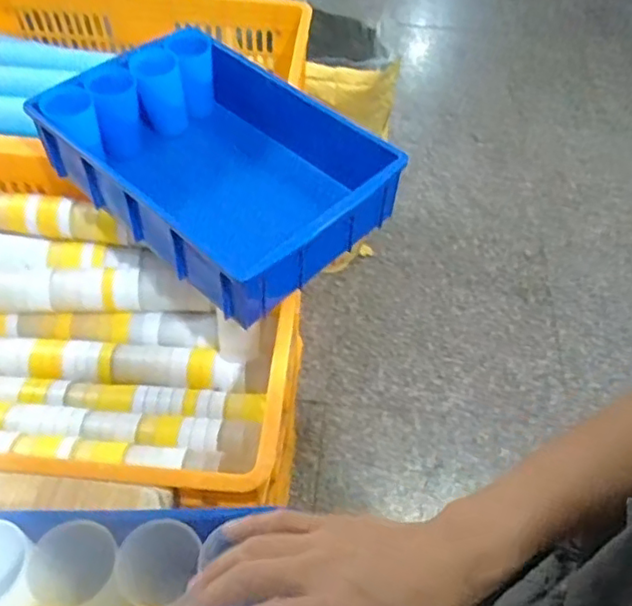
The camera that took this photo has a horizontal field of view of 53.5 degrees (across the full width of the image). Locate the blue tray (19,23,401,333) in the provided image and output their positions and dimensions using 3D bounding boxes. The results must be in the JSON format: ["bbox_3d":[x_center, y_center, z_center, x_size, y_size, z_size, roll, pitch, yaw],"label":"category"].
[{"bbox_3d":[-0.124,-0.179,0.797,0.397,0.110,0.275,37,60,23],"label":"blue tray"}]

